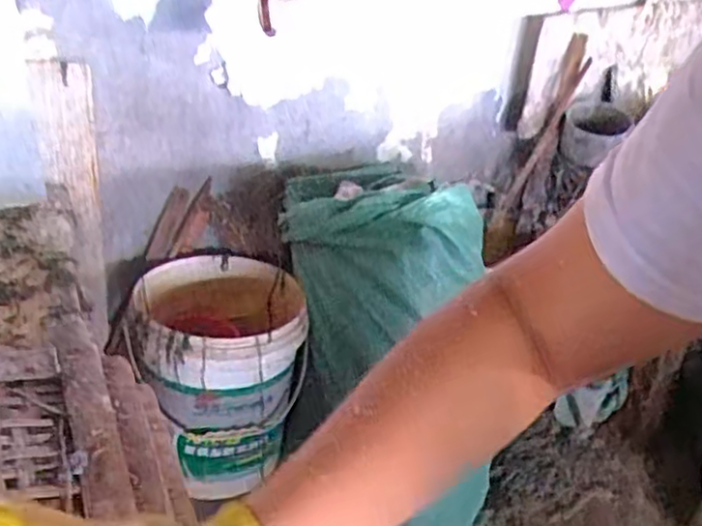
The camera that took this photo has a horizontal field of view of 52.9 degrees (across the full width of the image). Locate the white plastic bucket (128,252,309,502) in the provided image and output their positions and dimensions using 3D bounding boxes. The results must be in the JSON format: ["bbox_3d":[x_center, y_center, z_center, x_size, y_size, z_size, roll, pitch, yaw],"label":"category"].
[{"bbox_3d":[-0.243,0.189,1.339,0.304,0.328,0.321,-3,33,-13],"label":"white plastic bucket"}]

